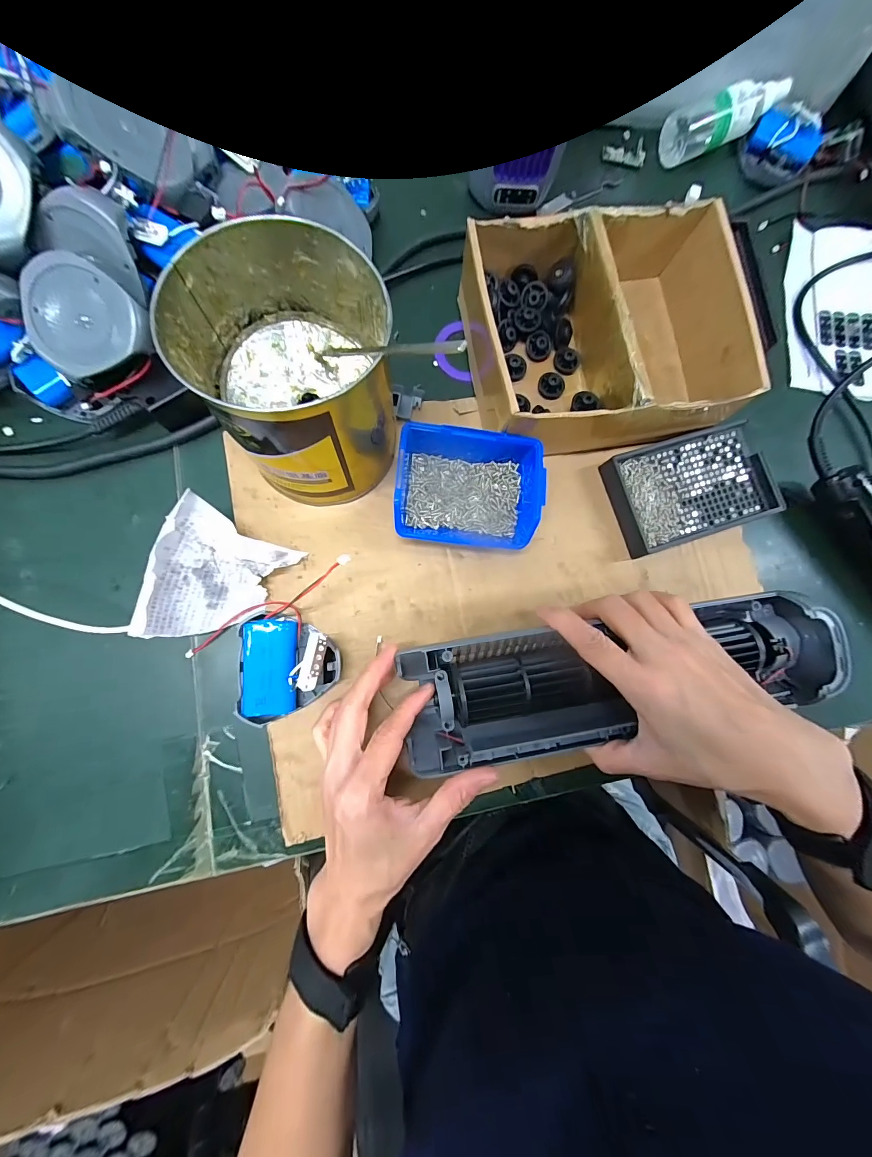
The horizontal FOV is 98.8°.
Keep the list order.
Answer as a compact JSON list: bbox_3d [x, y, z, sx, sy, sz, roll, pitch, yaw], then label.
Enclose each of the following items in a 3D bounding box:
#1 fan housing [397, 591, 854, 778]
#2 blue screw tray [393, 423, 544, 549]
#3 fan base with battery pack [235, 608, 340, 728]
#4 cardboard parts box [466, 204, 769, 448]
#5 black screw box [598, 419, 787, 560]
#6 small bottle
[{"bbox_3d":[0.127,0.070,0.276,0.300,0.061,0.086,-9,86,-4],"label":"fan housing"},{"bbox_3d":[0.024,-0.072,0.299,0.109,0.044,0.086,7,82,-5],"label":"blue screw tray"},{"bbox_3d":[-0.108,0.065,0.266,0.073,0.043,0.079,0,82,-6],"label":"fan base with battery pack"},{"bbox_3d":[0.135,-0.201,0.311,0.205,0.075,0.172,-8,83,-7],"label":"cardboard parts box"},{"bbox_3d":[0.228,-0.081,0.338,0.137,0.028,0.089,-17,85,-8],"label":"black screw box"},{"bbox_3d":[0.299,-0.471,0.377,0.130,0.033,0.037,-20,88,4],"label":"small bottle"}]

